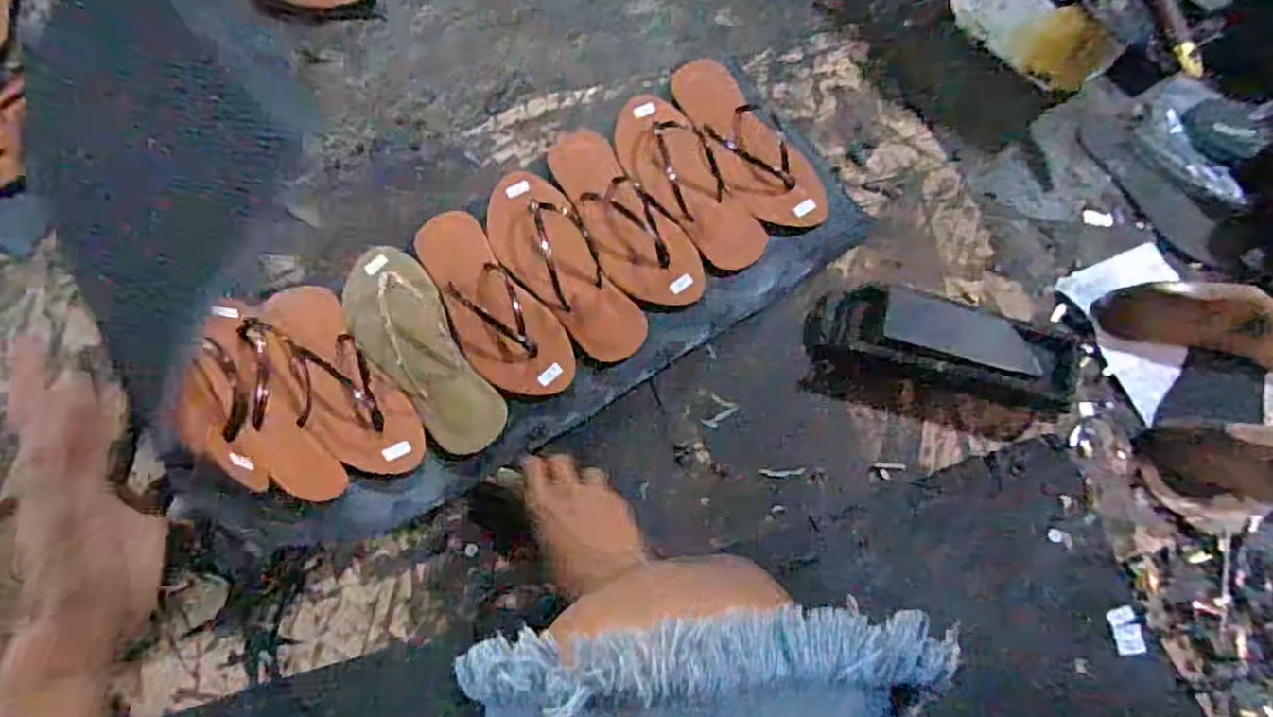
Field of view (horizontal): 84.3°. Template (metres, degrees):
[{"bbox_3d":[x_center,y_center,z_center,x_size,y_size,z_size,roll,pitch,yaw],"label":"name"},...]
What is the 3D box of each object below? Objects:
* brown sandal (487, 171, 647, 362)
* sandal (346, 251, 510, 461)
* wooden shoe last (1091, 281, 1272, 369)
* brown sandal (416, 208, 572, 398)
[{"bbox_3d":[-0.082,-0.101,0.729,0.091,0.030,0.238,-31,76,-9],"label":"brown sandal"},{"bbox_3d":[-0.221,-0.014,0.700,0.094,0.041,0.239,-32,76,-9],"label":"sandal"},{"bbox_3d":[0.584,-0.035,0.705,0.213,0.066,0.056,14,74,4],"label":"wooden shoe last"},{"bbox_3d":[-0.155,-0.061,0.713,0.087,0.029,0.234,-36,77,-10],"label":"brown sandal"}]

